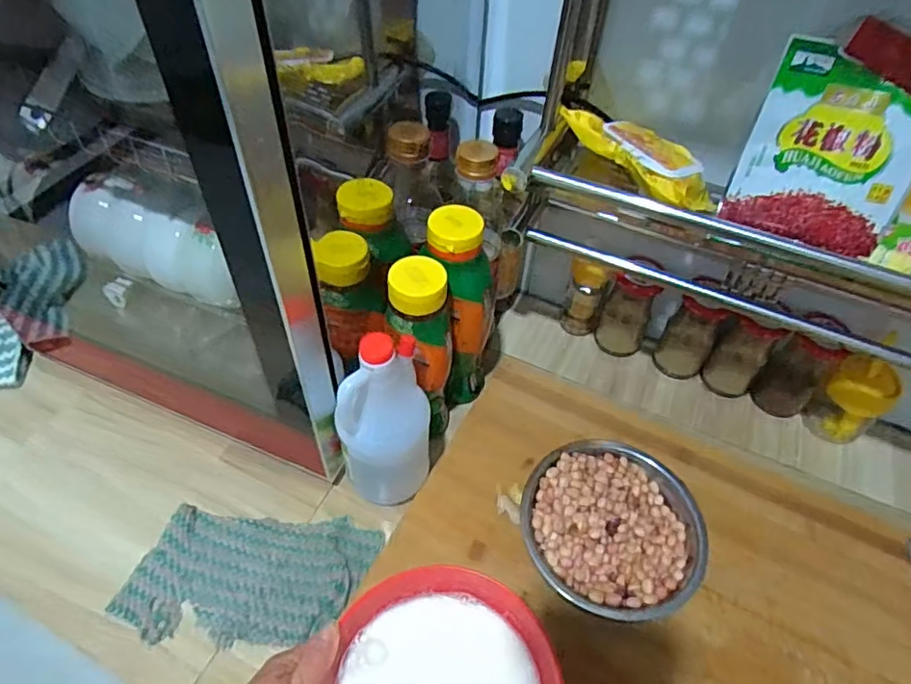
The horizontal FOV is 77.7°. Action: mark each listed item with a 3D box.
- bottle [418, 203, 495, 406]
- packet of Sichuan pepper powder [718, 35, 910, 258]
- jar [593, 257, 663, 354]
[{"bbox_3d":[0.001,-0.028,0.592,0.067,0.222,0.061,1,48,-1],"label":"bottle"},{"bbox_3d":[0.289,-0.145,0.436,0.118,0.136,0.015,24,30,20],"label":"packet of Sichuan pepper powder"},{"bbox_3d":[0.218,-0.039,0.706,0.056,0.124,0.059,1,48,-1],"label":"jar"}]

